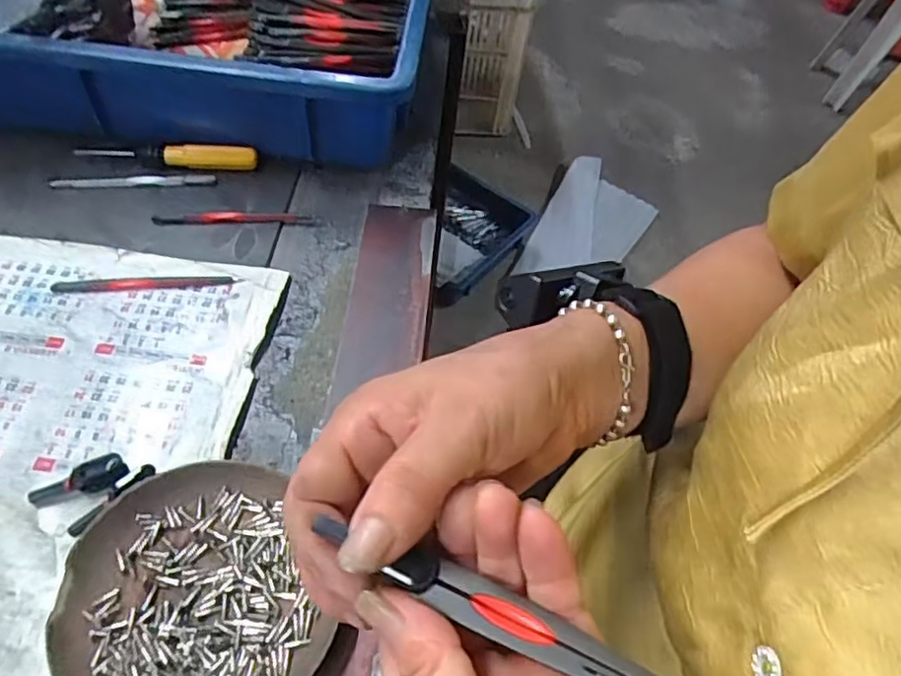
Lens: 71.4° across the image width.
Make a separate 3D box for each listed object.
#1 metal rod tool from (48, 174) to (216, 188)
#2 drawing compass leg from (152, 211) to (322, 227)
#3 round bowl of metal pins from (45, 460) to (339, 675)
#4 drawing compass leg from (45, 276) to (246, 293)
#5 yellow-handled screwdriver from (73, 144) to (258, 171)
[{"bbox_3d":[-0.221,-0.110,0.439,0.106,0.004,0.010,-5,53,-10],"label":"metal rod tool"},{"bbox_3d":[-0.144,-0.082,0.425,0.108,0.006,0.012,0,53,-6],"label":"drawing compass leg"},{"bbox_3d":[-0.111,0.112,0.275,0.104,0.015,0.112,-4,53,-9],"label":"round bowl of metal pins"},{"bbox_3d":[-0.186,-0.034,0.383,0.107,0.004,0.010,-3,53,-8],"label":"drawing compass leg"},{"bbox_3d":[-0.203,-0.131,0.451,0.124,0.016,0.011,0,53,-6],"label":"yellow-handled screwdriver"}]

